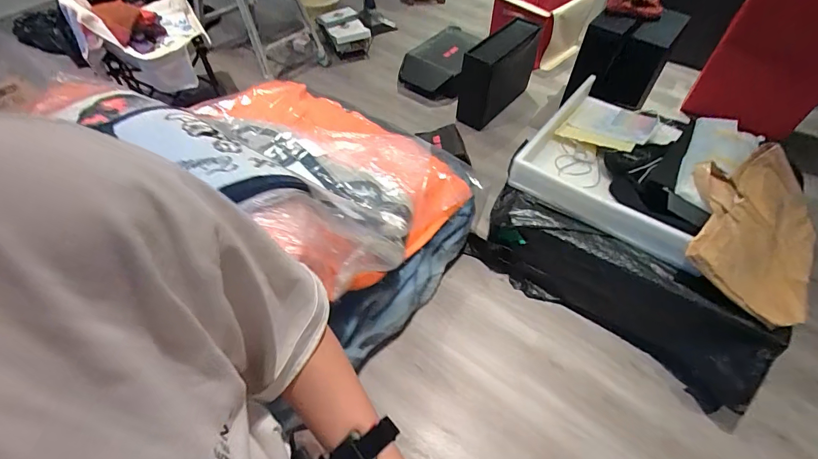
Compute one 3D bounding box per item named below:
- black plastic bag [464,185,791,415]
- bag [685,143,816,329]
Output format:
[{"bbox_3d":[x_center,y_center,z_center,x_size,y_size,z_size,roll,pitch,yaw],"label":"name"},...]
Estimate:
[{"bbox_3d":[0.654,0.201,1.360,0.953,0.318,0.152,33,59,23],"label":"black plastic bag"},{"bbox_3d":[1.014,-0.019,1.194,0.466,0.078,0.485,40,70,-2],"label":"bag"}]

